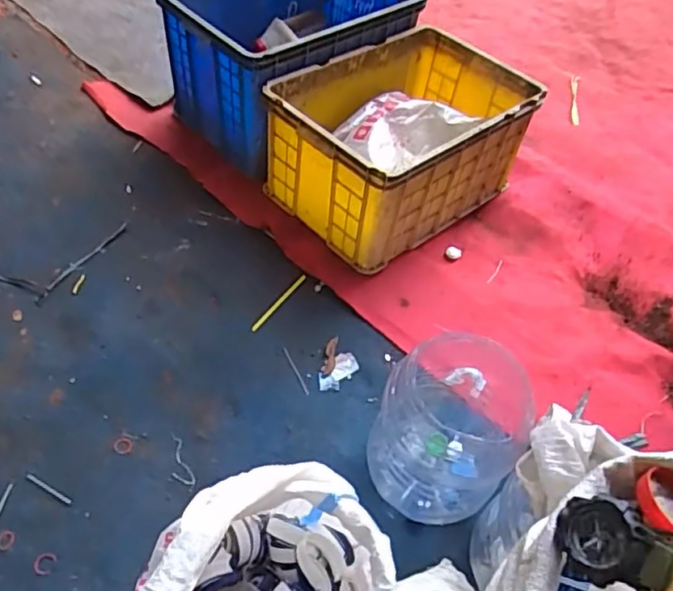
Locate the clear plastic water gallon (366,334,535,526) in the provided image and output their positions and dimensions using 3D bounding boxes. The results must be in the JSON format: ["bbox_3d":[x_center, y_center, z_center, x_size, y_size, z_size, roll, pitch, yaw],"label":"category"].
[{"bbox_3d":[0.195,0.239,1.076,0.234,0.313,0.234,5,52,-6],"label":"clear plastic water gallon"}]

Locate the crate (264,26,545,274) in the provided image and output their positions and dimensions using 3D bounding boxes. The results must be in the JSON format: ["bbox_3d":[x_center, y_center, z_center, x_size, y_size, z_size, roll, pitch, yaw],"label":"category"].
[{"bbox_3d":[0.165,-0.414,1.613,0.621,0.327,0.466,-33,64,-29],"label":"crate"}]

